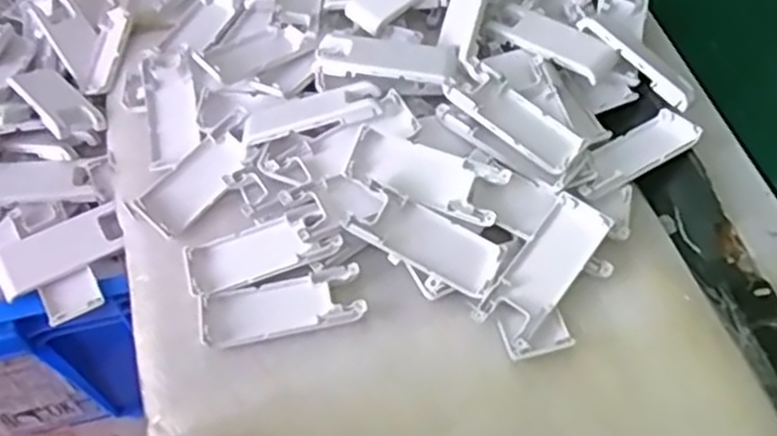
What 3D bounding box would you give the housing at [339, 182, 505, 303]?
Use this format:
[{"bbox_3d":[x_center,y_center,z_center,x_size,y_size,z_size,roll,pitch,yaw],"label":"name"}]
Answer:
[{"bbox_3d":[0.024,0.015,0.485,0.098,0.020,0.039,27,61,3],"label":"housing"}]

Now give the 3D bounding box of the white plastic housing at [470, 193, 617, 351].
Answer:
[{"bbox_3d":[0.099,0.032,0.472,0.039,0.020,0.103,33,64,21],"label":"white plastic housing"}]

